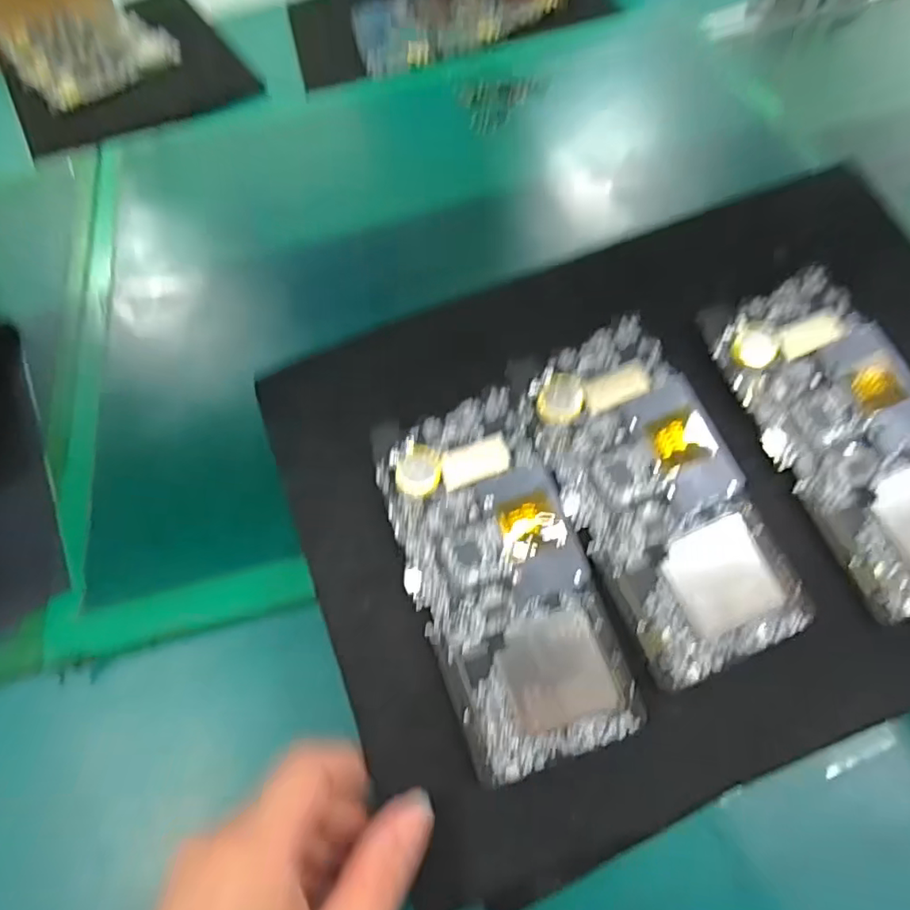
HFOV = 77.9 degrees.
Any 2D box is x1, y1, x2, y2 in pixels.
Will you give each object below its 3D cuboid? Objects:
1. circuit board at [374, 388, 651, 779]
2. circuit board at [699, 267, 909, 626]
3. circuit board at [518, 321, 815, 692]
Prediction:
[{"bbox_3d":[0.019,0.052,0.245,0.073,0.008,0.151,-17,76,-6],"label":"circuit board"},{"bbox_3d":[0.181,-0.011,0.257,0.074,0.010,0.152,-21,76,-8],"label":"circuit board"},{"bbox_3d":[0.089,0.016,0.252,0.072,0.005,0.152,-23,76,-1],"label":"circuit board"}]

